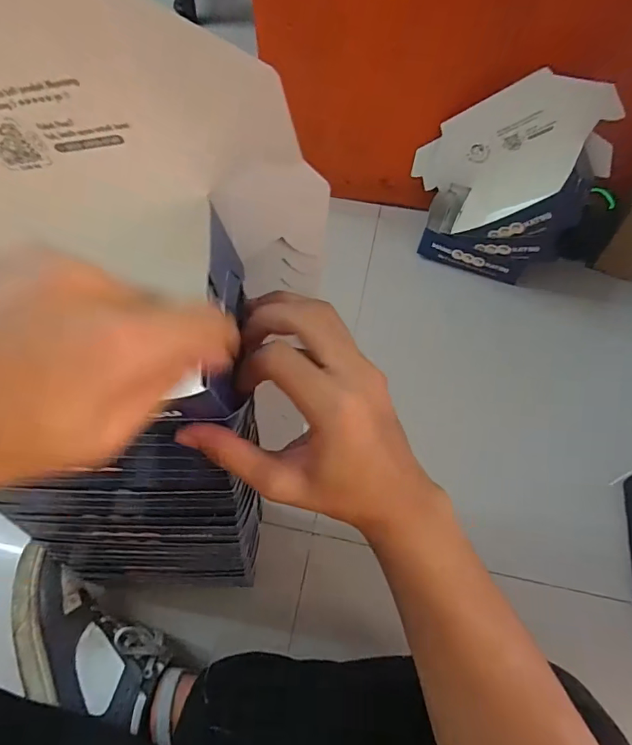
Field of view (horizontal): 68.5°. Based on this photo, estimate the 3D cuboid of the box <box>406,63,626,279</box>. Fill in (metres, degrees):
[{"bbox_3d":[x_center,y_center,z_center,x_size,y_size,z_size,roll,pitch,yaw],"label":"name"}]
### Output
[{"bbox_3d":[0.286,-0.292,0.740,0.281,0.275,0.154,19,60,11],"label":"box"}]

